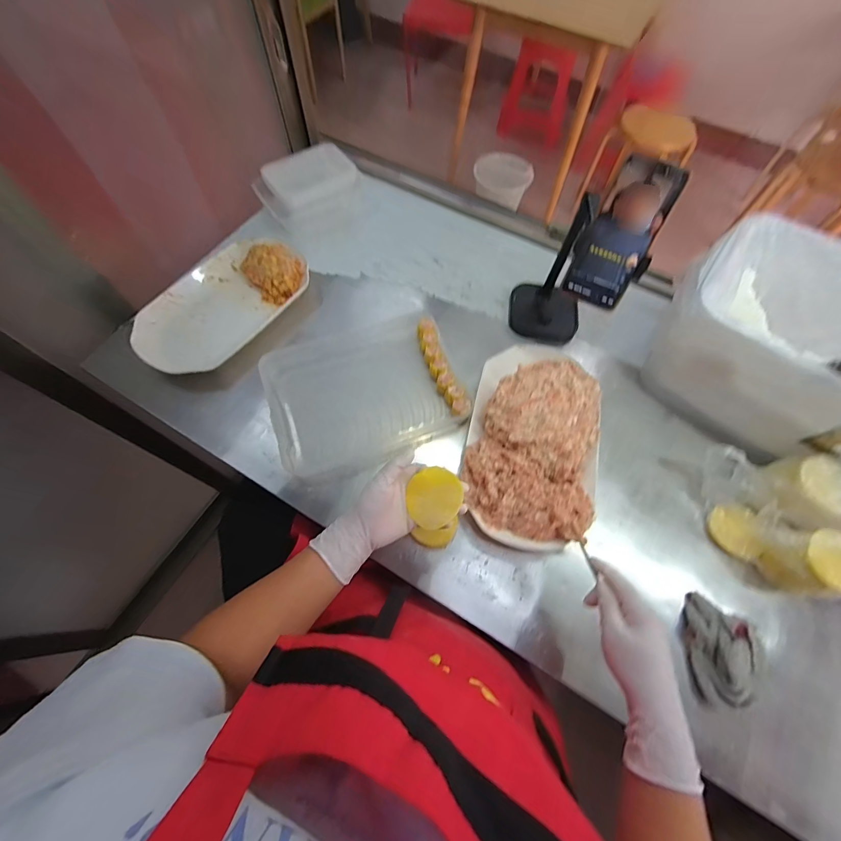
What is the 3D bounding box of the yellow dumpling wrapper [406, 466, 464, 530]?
[{"bbox_3d":[0.017,0.093,0.459,0.063,0.012,0.071,27,82,22],"label":"yellow dumpling wrapper"}]

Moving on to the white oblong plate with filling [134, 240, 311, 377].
[{"bbox_3d":[-0.347,-0.210,0.668,0.196,0.043,0.319,30,69,12],"label":"white oblong plate with filling"}]

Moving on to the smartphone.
[{"bbox_3d":[0.243,-0.222,0.460,0.074,0.156,0.006,24,27,6],"label":"smartphone"}]

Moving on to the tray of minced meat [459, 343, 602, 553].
[{"bbox_3d":[0.170,0.022,0.571,0.188,0.082,0.316,10,66,3],"label":"tray of minced meat"}]

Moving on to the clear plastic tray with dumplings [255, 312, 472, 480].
[{"bbox_3d":[-0.091,-0.050,0.622,0.298,0.039,0.231,-19,68,-9],"label":"clear plastic tray with dumplings"}]

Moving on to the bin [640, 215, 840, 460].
[{"bbox_3d":[0.548,-0.106,0.554,0.352,0.173,0.239,37,70,14],"label":"bin"}]

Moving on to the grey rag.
[{"bbox_3d":[0.376,0.287,0.478,0.063,0.042,0.123,11,66,4],"label":"grey rag"}]

